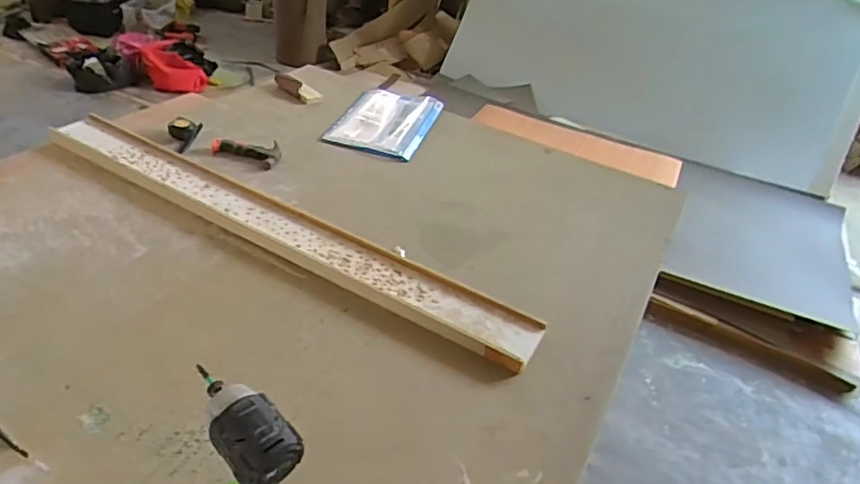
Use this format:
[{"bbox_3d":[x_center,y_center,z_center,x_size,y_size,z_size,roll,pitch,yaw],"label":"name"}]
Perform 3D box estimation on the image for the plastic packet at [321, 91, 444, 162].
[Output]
[{"bbox_3d":[-0.116,-0.339,1.612,0.235,0.013,0.370,15,40,8],"label":"plastic packet"}]

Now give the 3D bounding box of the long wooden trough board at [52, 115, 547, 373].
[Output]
[{"bbox_3d":[-0.315,-0.041,1.169,1.140,0.040,0.127,24,42,19],"label":"long wooden trough board"}]

